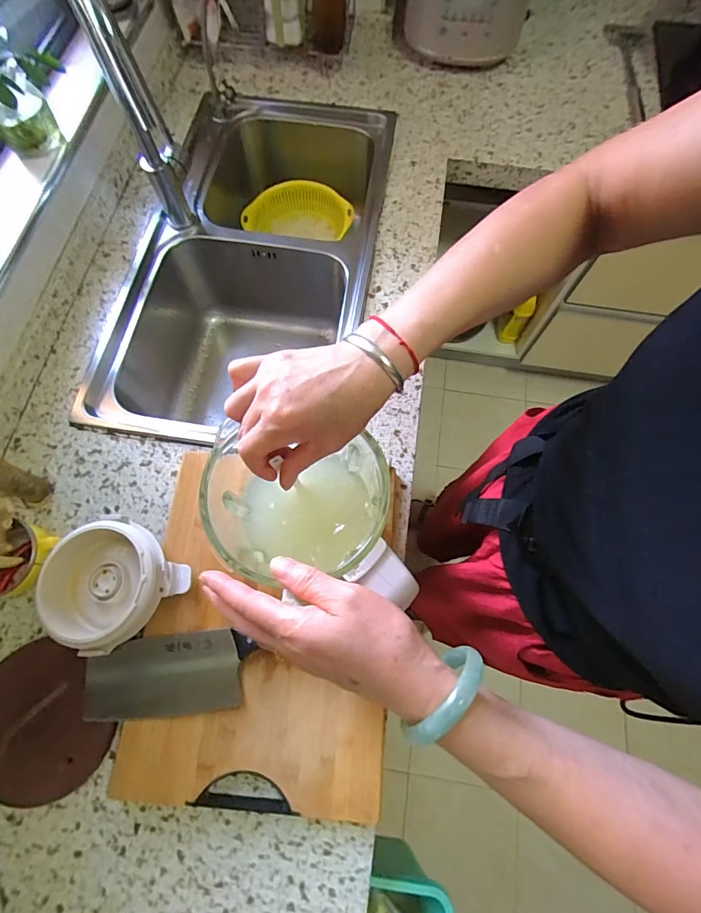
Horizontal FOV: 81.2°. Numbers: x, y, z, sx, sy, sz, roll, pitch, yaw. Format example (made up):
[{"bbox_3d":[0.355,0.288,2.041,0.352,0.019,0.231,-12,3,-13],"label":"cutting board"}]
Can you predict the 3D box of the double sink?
[{"bbox_3d":[-0.178,-0.330,0.810,0.387,0.247,0.749,13,71,4],"label":"double sink"}]

